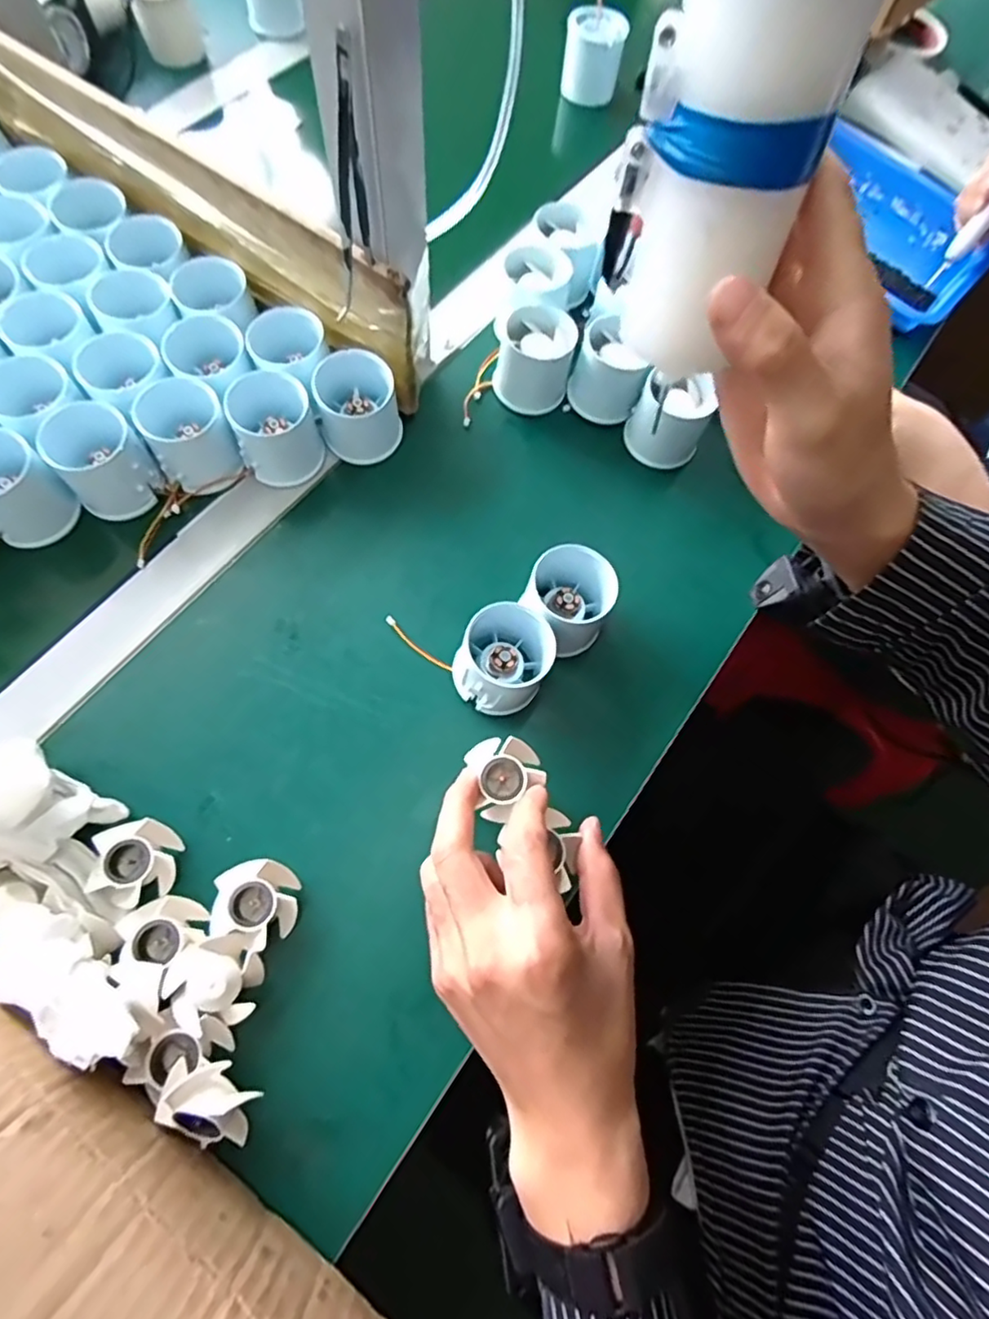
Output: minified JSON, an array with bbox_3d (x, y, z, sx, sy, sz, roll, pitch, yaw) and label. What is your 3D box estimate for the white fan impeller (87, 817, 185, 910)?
[{"bbox_3d":[-0.191,0.108,0.329,0.038,0.020,0.042,-5,69,-5],"label":"white fan impeller"}]

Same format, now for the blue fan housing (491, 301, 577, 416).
[{"bbox_3d":[0.028,-0.214,0.451,0.054,0.053,0.057,14,69,3],"label":"blue fan housing"}]

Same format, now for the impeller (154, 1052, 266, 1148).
[{"bbox_3d":[-0.133,0.207,0.287,0.042,0.031,0.034,14,69,3],"label":"impeller"}]

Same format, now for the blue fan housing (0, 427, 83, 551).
[{"bbox_3d":[-0.303,-0.106,0.387,0.052,0.050,0.052,-42,76,-17],"label":"blue fan housing"}]

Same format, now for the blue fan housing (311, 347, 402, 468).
[{"bbox_3d":[-0.093,-0.172,0.423,0.053,0.058,0.049,1,69,-3],"label":"blue fan housing"}]

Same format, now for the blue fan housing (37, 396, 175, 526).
[{"bbox_3d":[-0.251,-0.127,0.397,0.051,0.050,0.053,1,69,-3],"label":"blue fan housing"}]

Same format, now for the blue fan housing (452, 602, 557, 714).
[{"bbox_3d":[0.004,0.000,0.369,0.054,0.053,0.048,-30,73,-14],"label":"blue fan housing"}]

